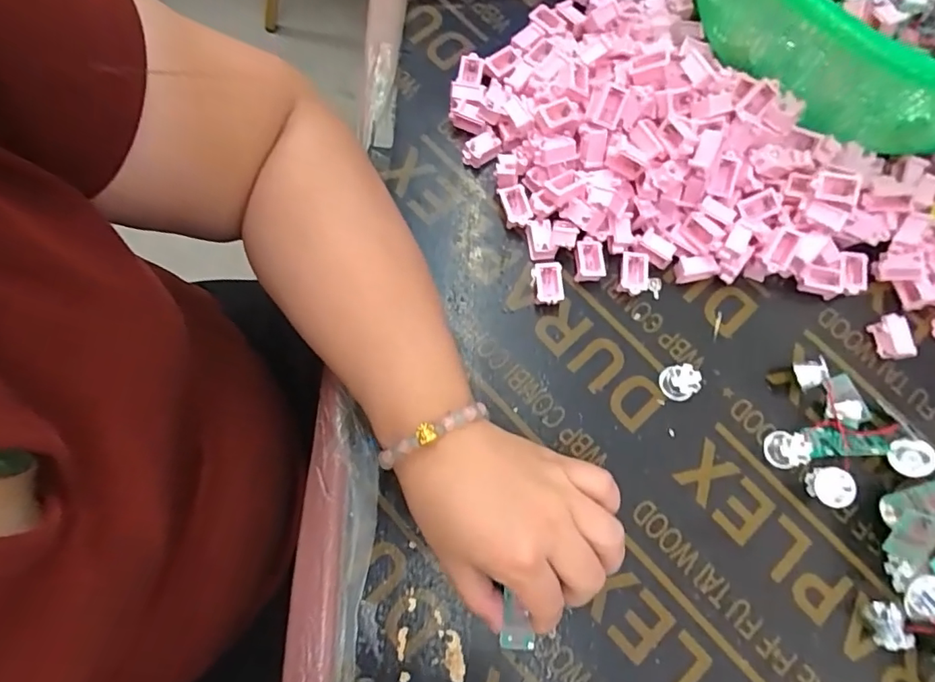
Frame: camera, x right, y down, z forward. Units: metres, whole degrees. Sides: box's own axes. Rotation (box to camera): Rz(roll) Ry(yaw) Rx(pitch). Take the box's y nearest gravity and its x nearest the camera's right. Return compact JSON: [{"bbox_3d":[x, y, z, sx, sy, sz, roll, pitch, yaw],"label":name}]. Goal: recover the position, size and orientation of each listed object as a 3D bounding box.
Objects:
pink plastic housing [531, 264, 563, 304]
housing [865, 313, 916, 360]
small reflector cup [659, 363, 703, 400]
[{"bbox_3d":[0.056,-0.040,0.366,0.020,0.015,0.031,0,75,-1],"label":"pink plastic housing"},{"bbox_3d":[0.297,-0.002,0.364,0.020,0.017,0.030,-19,76,-7],"label":"housing"},{"bbox_3d":[0.142,0.027,0.348,0.019,0.019,0.021,8,74,1],"label":"small reflector cup"}]

